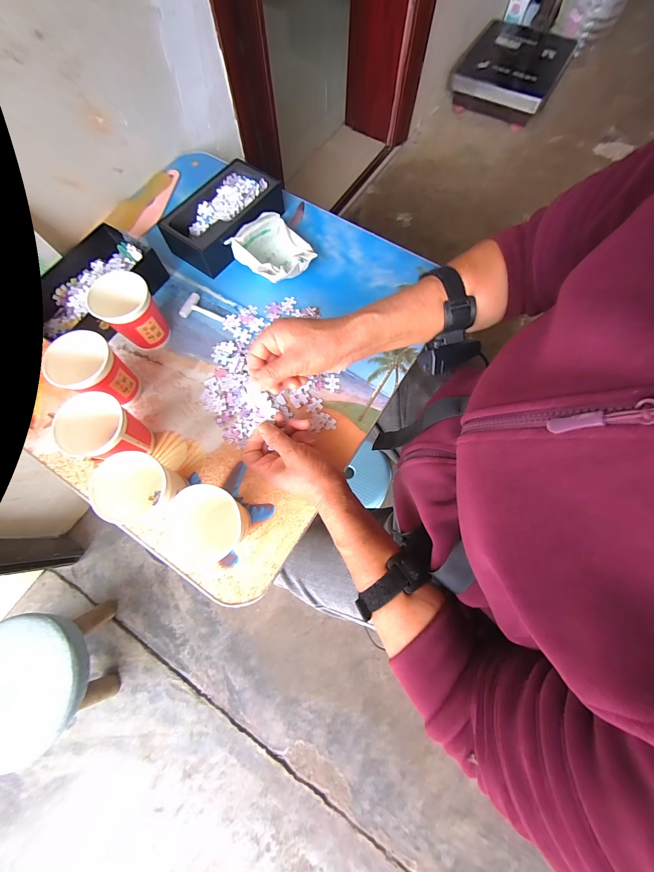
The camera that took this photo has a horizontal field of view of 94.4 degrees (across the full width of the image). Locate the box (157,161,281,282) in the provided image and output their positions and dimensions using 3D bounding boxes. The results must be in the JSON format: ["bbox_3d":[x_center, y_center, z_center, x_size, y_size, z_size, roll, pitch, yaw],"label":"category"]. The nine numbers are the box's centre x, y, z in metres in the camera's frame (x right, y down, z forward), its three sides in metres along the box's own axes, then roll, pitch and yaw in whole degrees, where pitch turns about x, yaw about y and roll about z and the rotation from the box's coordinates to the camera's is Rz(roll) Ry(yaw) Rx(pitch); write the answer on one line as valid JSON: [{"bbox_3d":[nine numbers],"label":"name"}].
[{"bbox_3d":[-0.165,-0.358,0.495,0.114,0.046,0.188,31,76,8],"label":"box"}]

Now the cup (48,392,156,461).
[{"bbox_3d":[-0.258,0.000,0.362,0.074,0.085,0.067,21,75,6],"label":"cup"}]

